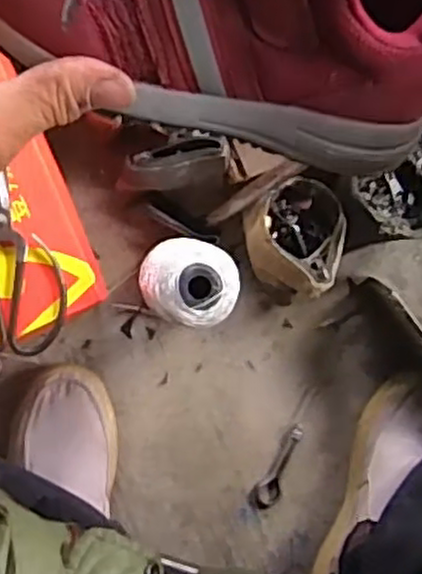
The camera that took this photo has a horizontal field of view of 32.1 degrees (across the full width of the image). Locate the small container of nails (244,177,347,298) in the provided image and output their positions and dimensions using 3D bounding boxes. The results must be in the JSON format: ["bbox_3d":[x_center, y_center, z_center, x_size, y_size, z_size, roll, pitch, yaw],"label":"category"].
[{"bbox_3d":[0.079,-0.047,0.703,0.090,0.062,0.107,-10,95,-6],"label":"small container of nails"}]

